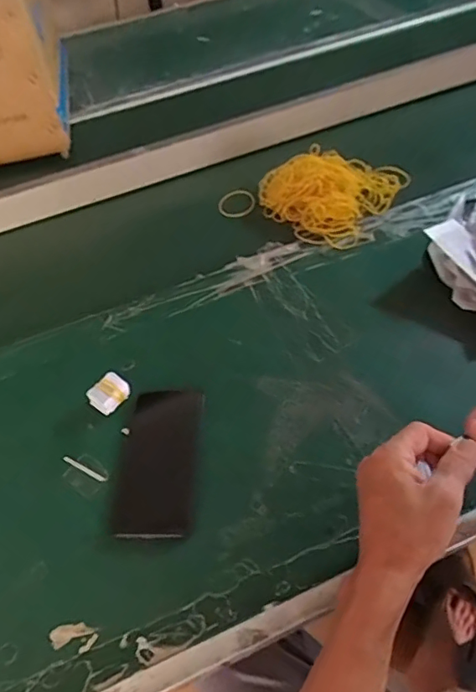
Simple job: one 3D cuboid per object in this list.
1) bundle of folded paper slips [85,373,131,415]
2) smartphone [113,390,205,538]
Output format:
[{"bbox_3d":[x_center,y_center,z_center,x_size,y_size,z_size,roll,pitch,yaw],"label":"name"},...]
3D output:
[{"bbox_3d":[-0.139,0.052,0.593,0.030,0.024,0.039,35,61,29],"label":"bundle of folded paper slips"},{"bbox_3d":[-0.080,0.115,0.557,0.080,0.008,0.160,0,50,5],"label":"smartphone"}]

